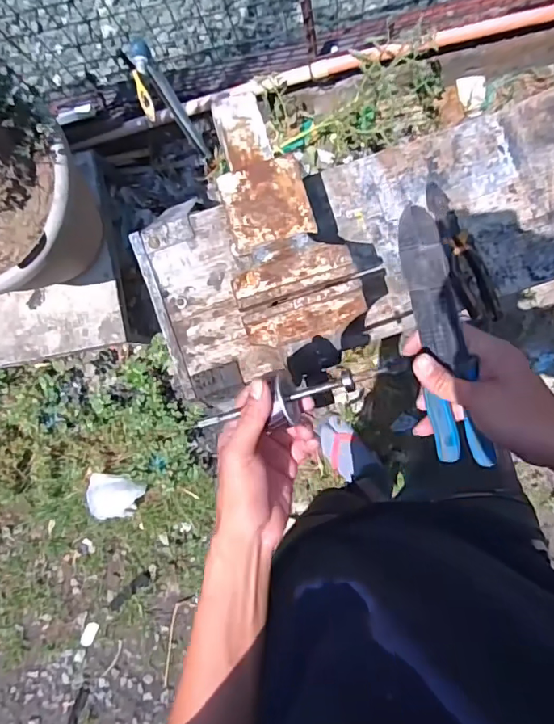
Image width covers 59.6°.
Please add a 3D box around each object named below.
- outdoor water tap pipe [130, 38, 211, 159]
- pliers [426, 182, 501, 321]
[{"bbox_3d":[-0.221,-0.525,1.085,0.034,0.460,0.134,-11,88,7],"label":"outdoor water tap pipe"},{"bbox_3d":[0.283,-0.172,0.759,0.058,0.028,0.230,-22,87,6],"label":"pliers"}]

